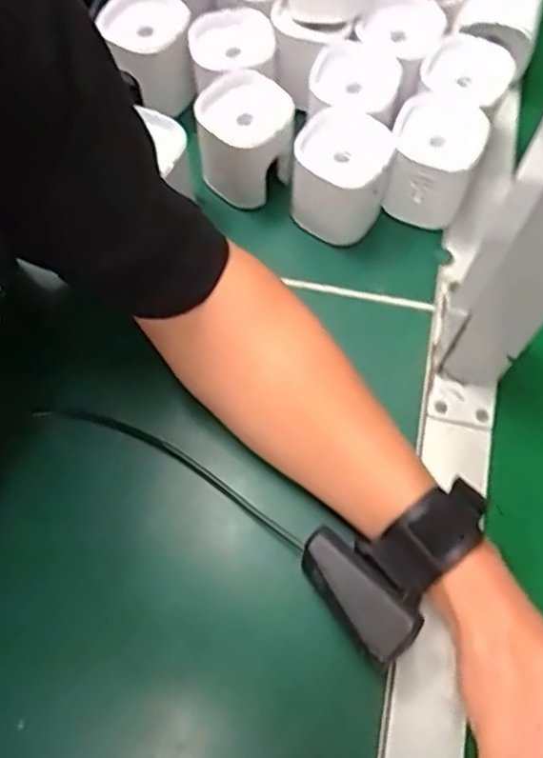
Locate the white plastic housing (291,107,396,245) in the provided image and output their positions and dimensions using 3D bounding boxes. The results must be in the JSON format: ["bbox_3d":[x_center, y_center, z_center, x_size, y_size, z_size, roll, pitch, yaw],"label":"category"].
[{"bbox_3d":[0.042,-0.125,0.433,0.056,0.065,0.057,24,69,9],"label":"white plastic housing"}]

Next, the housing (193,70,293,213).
[{"bbox_3d":[-0.017,-0.152,0.449,0.057,0.064,0.058,27,69,11],"label":"housing"}]

